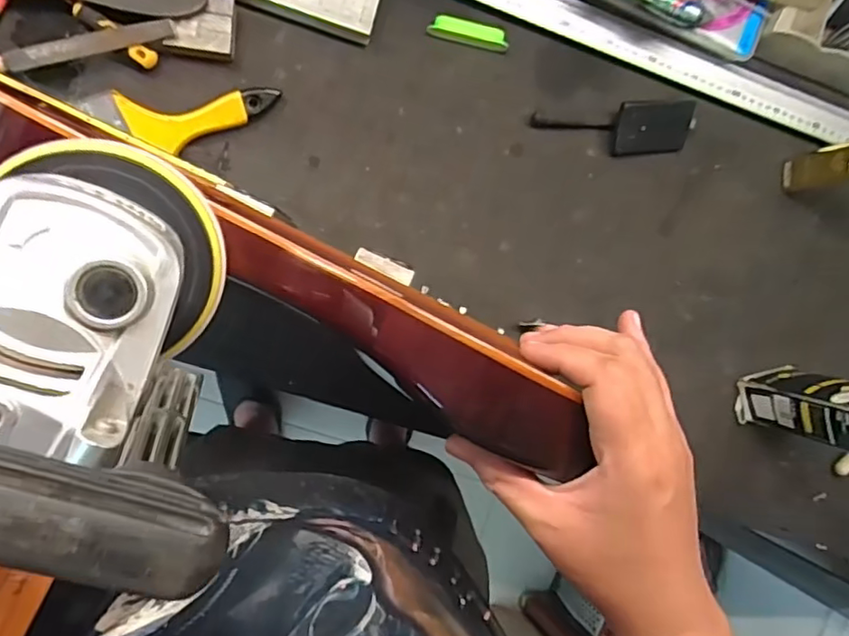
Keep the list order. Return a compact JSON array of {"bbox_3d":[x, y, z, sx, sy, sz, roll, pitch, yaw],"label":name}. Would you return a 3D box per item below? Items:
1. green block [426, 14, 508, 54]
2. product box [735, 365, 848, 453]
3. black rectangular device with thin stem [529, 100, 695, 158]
[{"bbox_3d":[0.044,-0.282,0.589,0.081,0.010,0.021,6,94,-9],"label":"green block"},{"bbox_3d":[0.394,0.089,0.579,0.068,0.198,0.063,-6,95,-9],"label":"product box"},{"bbox_3d":[0.197,-0.193,0.611,0.171,0.036,0.049,-6,95,-9],"label":"black rectangular device with thin stem"}]

